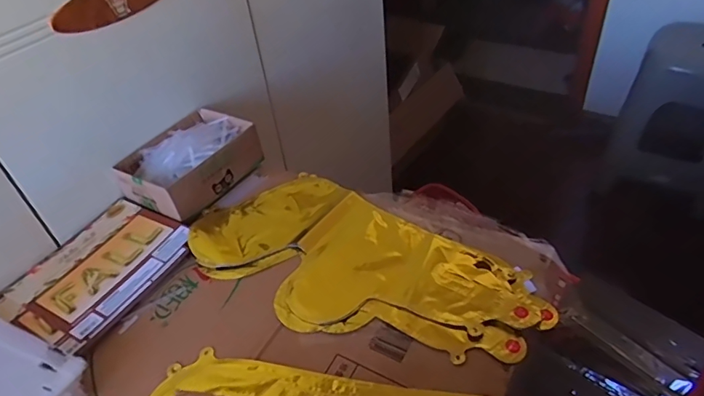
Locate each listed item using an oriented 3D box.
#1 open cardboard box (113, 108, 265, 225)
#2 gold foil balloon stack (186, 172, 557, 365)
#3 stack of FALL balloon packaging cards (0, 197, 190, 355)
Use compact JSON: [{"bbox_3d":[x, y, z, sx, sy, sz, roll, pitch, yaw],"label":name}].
[{"bbox_3d":[-0.245,-0.058,0.740,0.137,0.062,0.185,21,48,25],"label":"open cardboard box"},{"bbox_3d":[0.005,0.081,0.609,0.428,0.011,0.214,25,50,29],"label":"gold foil balloon stack"},{"bbox_3d":[-0.326,0.089,0.632,0.168,0.013,0.212,19,47,24],"label":"stack of FALL balloon packaging cards"}]

